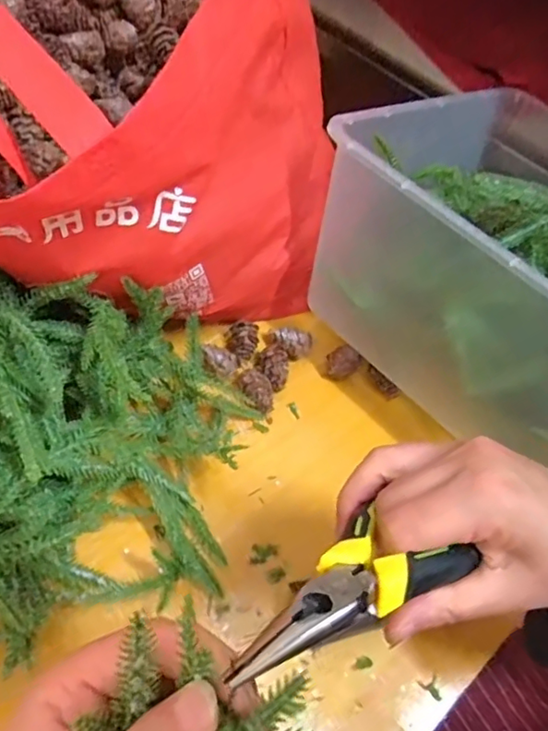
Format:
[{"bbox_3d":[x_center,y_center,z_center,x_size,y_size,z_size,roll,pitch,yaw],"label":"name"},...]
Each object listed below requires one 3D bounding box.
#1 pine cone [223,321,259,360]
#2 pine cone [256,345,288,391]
[{"bbox_3d":[-0.026,-0.017,0.462,0.026,0.020,0.030,3,59,-2],"label":"pine cone"},{"bbox_3d":[-0.001,0.001,0.450,0.023,0.021,0.032,0,59,-4],"label":"pine cone"}]

